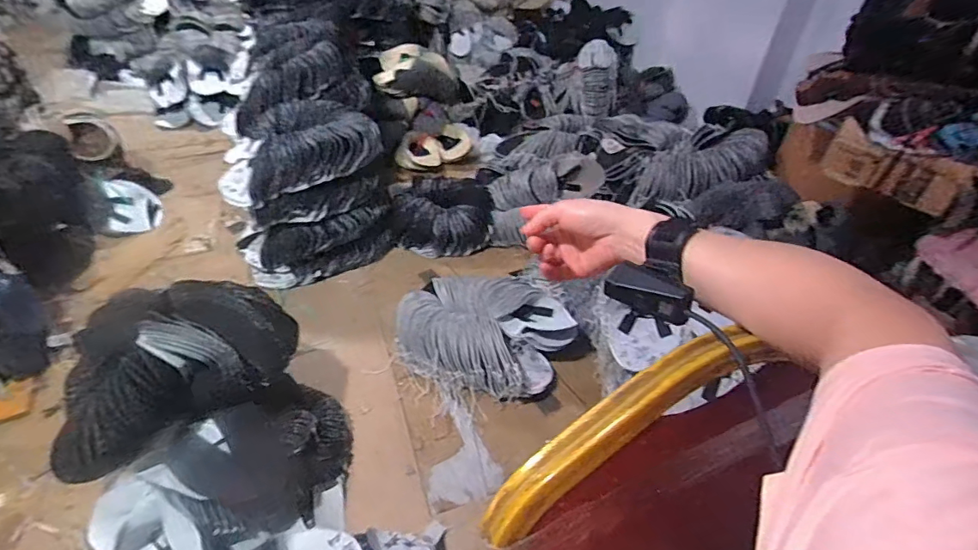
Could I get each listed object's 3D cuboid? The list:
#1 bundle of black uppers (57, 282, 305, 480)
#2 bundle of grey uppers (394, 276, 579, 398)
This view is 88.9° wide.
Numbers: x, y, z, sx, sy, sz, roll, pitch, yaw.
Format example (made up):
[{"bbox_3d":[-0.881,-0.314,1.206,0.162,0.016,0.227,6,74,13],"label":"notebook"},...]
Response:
[{"bbox_3d":[-0.667,0.171,1.068,0.465,0.193,0.339,-16,44,-22],"label":"bundle of black uppers"},{"bbox_3d":[-0.014,0.168,1.509,0.481,0.190,0.389,21,43,19],"label":"bundle of grey uppers"}]

